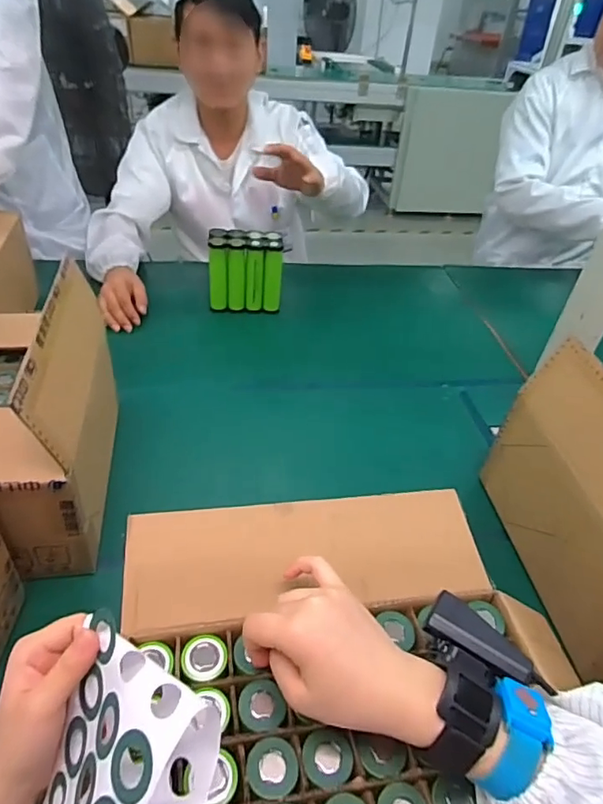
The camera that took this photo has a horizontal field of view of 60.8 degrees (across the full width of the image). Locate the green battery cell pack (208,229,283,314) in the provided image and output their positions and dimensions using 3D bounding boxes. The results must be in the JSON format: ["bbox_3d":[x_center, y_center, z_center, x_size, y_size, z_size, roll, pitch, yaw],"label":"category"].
[{"bbox_3d":[-0.108,-0.254,1.008,0.140,0.142,0.061,2,39,-3],"label":"green battery cell pack"}]

